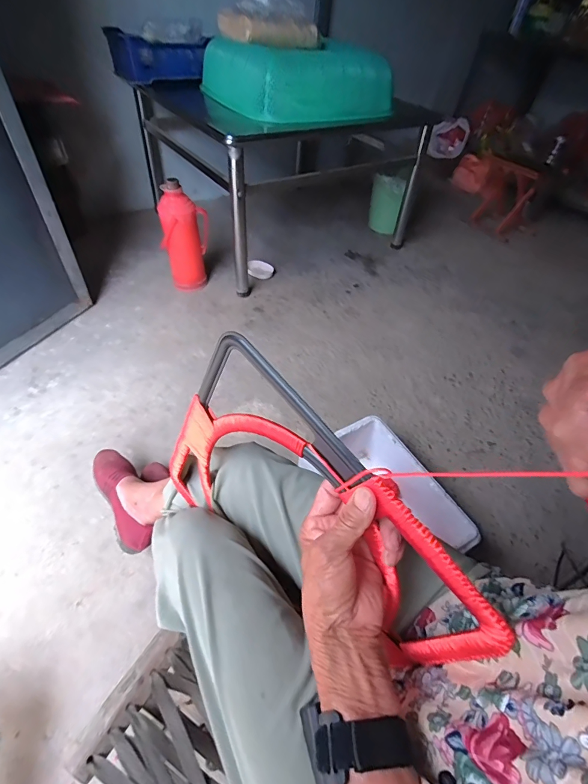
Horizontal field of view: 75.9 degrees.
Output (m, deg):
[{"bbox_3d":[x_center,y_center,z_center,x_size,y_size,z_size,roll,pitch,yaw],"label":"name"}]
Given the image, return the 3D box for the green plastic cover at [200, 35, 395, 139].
[{"bbox_3d":[0.011,-1.079,1.319,0.612,0.193,0.489,-12,50,-16],"label":"green plastic cover"}]

